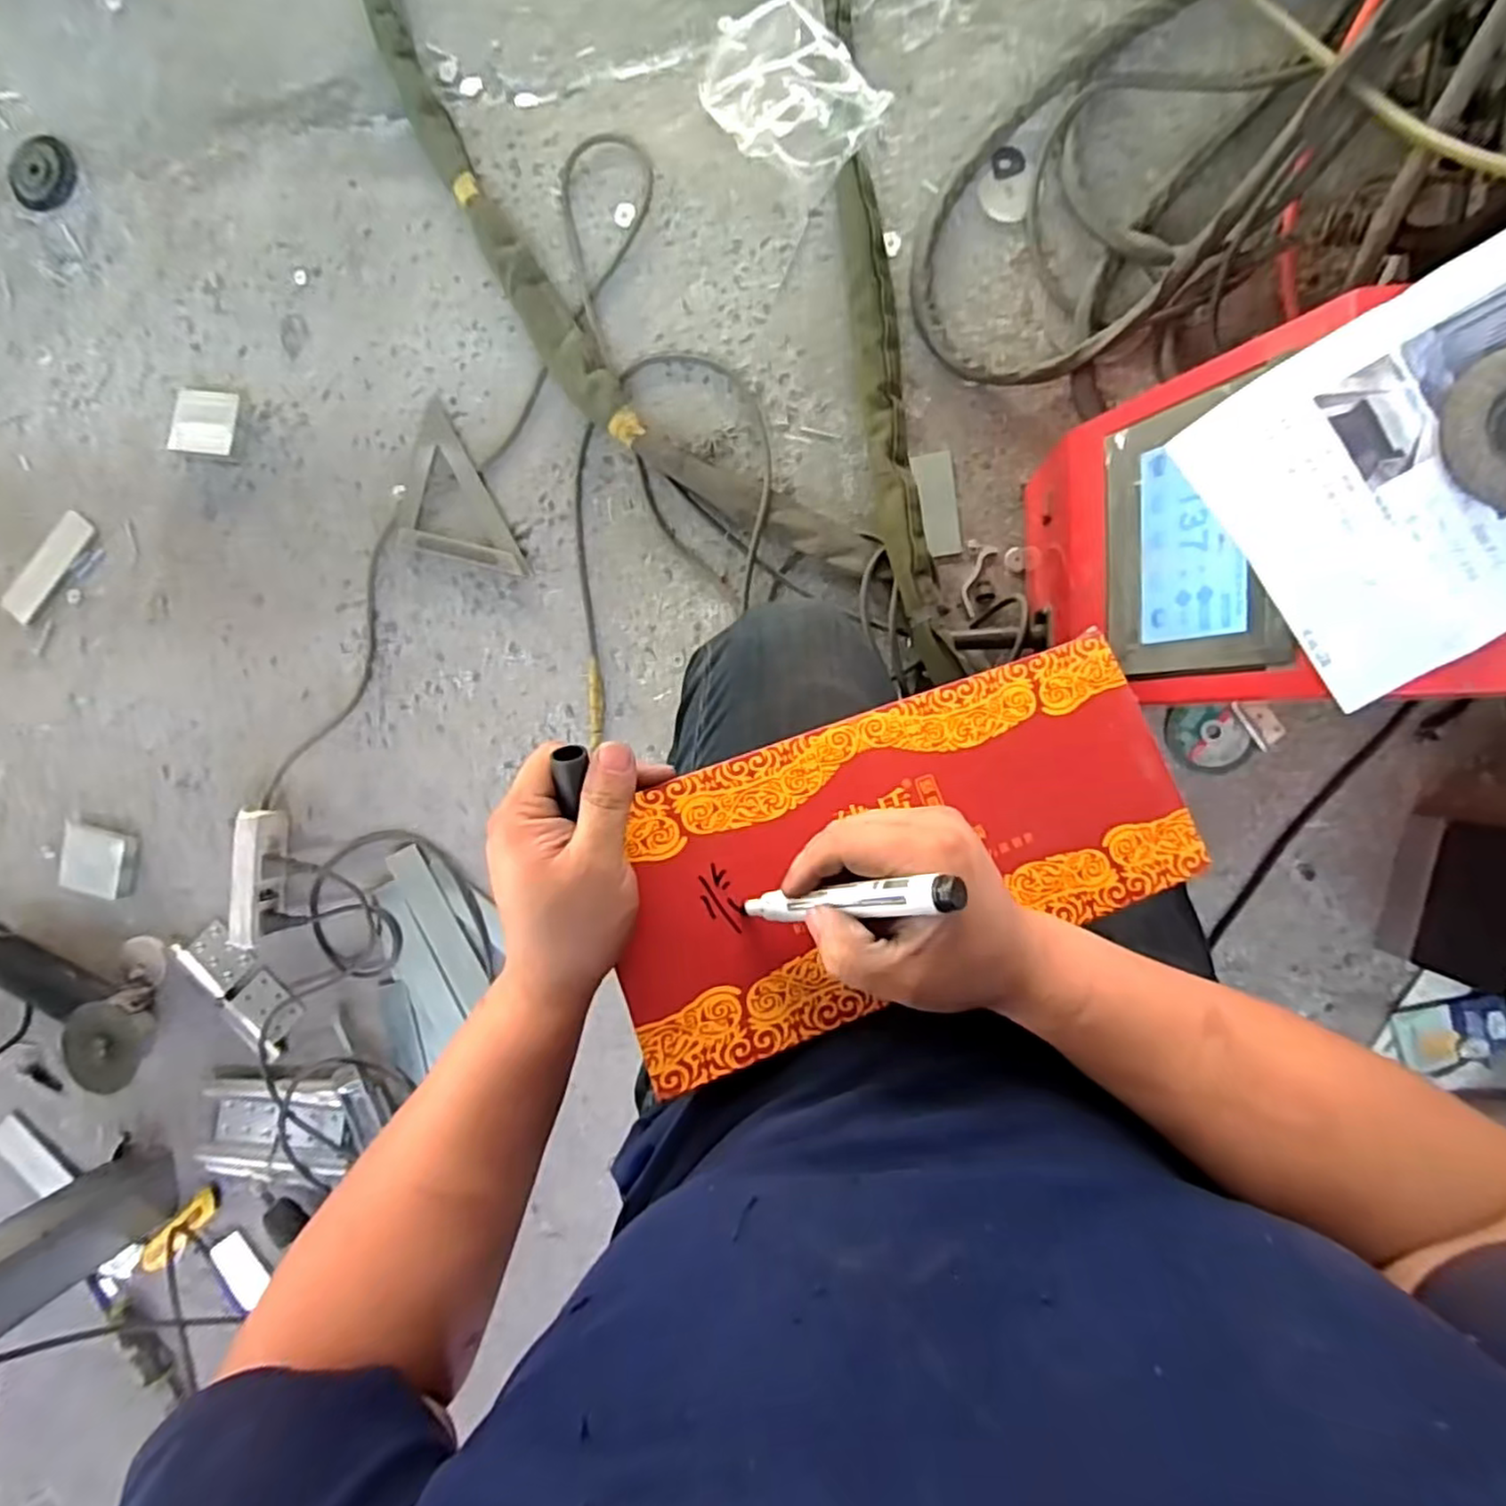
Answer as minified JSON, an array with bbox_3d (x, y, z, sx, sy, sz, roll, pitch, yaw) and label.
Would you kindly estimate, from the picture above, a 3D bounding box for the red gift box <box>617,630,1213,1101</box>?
[{"bbox_3d":[0.081,0.050,0.388,0.323,0.017,0.146,-20,87,-9],"label":"red gift box"}]

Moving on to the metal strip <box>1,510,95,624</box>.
[{"bbox_3d":[-0.937,-0.248,0.945,0.045,0.005,0.157,33,87,1],"label":"metal strip"}]

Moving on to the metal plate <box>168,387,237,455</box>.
[{"bbox_3d":[-0.699,-0.420,0.902,0.085,0.005,0.081,7,87,5],"label":"metal plate"}]

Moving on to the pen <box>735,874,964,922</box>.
[{"bbox_3d":[0.038,0.067,0.322,0.117,0.012,0.014,-15,87,43],"label":"pen"}]

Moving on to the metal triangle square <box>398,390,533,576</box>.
[{"bbox_3d":[-0.380,-0.302,0.868,0.123,0.020,0.247,-29,87,5],"label":"metal triangle square"}]

